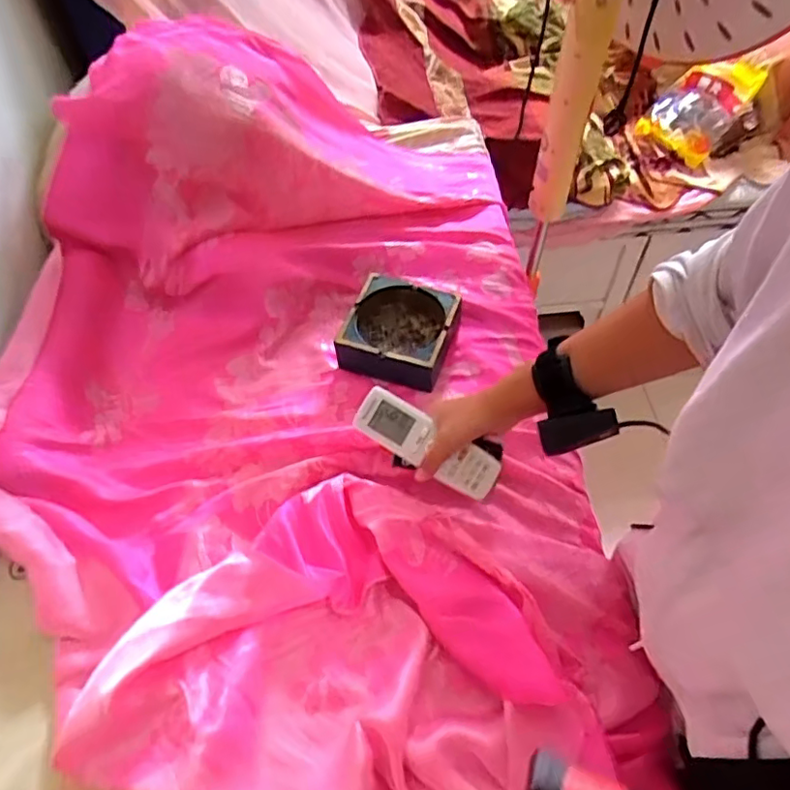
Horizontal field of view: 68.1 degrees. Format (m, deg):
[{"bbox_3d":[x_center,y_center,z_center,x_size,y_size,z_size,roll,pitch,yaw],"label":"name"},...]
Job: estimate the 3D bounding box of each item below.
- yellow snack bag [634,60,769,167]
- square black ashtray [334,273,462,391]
[{"bbox_3d":[0.777,-0.744,1.500,0.194,0.040,0.257,45,108,29],"label":"yellow snack bag"},{"bbox_3d":[0.007,-0.089,0.813,0.142,0.051,0.154,16,58,14],"label":"square black ashtray"}]

